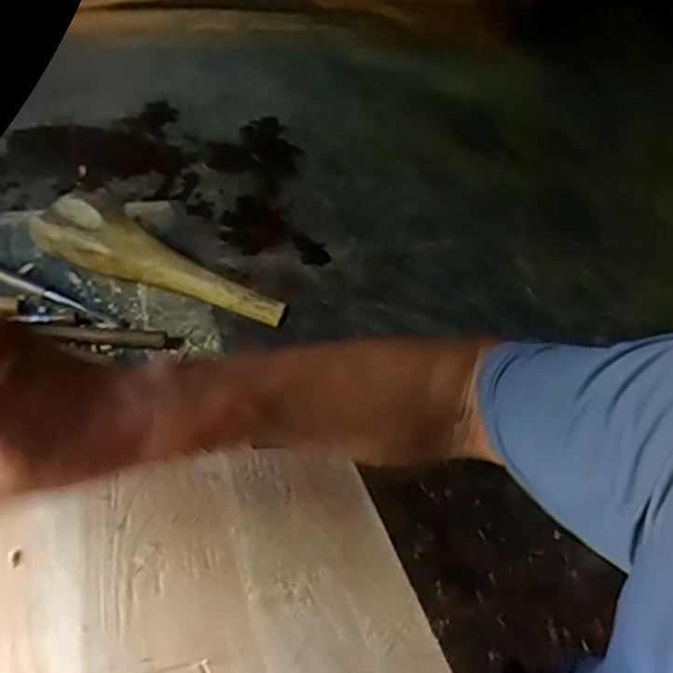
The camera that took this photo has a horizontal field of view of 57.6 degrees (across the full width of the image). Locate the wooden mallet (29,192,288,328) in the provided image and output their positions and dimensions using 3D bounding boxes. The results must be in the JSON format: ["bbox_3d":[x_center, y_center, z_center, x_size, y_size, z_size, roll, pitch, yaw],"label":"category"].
[{"bbox_3d":[-0.177,-0.082,0.633,0.272,0.040,0.061,19,48,10],"label":"wooden mallet"}]

